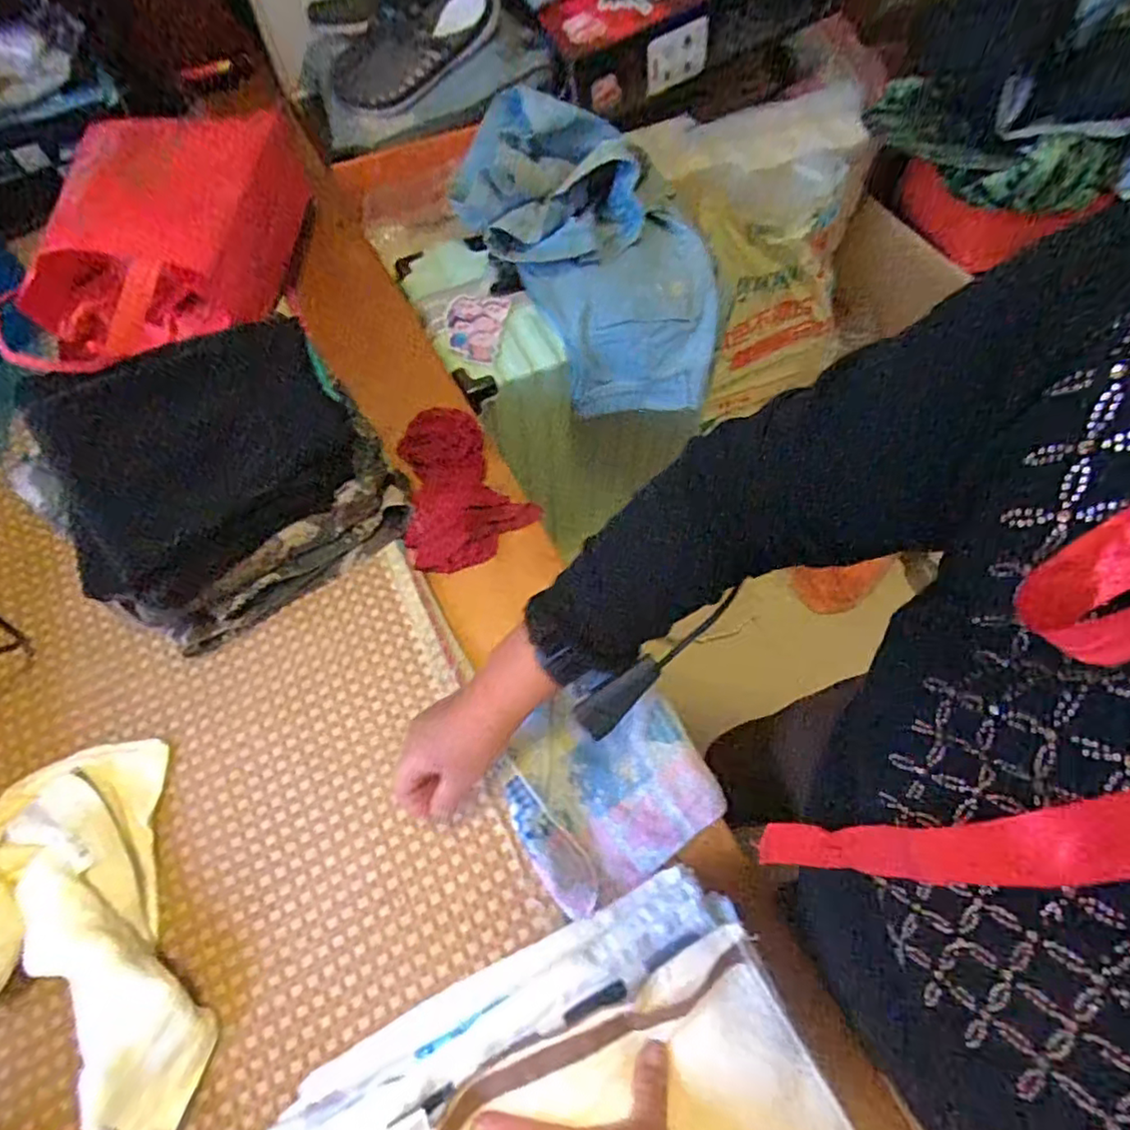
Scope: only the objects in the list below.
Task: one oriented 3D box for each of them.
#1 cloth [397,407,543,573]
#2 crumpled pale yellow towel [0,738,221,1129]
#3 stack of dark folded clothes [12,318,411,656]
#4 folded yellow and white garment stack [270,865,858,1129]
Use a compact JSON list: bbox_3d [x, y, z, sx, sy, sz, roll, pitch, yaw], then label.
[{"bbox_3d":[-0.124,-0.083,0.679,0.138,0.041,0.179,-30,68,-14],"label":"cloth"},{"bbox_3d":[-0.383,0.286,0.479,0.158,0.062,0.298,-23,67,-11],"label":"crumpled pale yellow towel"},{"bbox_3d":[-0.324,-0.085,0.601,0.292,0.153,0.222,-34,69,-15],"label":"stack of dark folded clothes"},{"bbox_3d":[-0.004,0.380,0.407,0.343,0.088,0.211,-25,67,-12],"label":"folded yellow and white garment stack"}]

